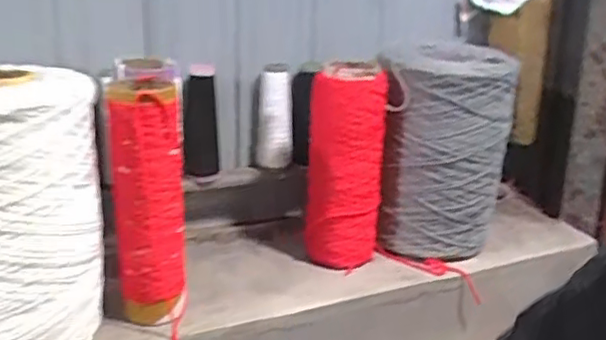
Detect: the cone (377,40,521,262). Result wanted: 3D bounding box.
[{"bbox_3d":[0.206,-0.021,0.904,0.148,0.294,0.170,12,20,31],"label":"cone"}]

